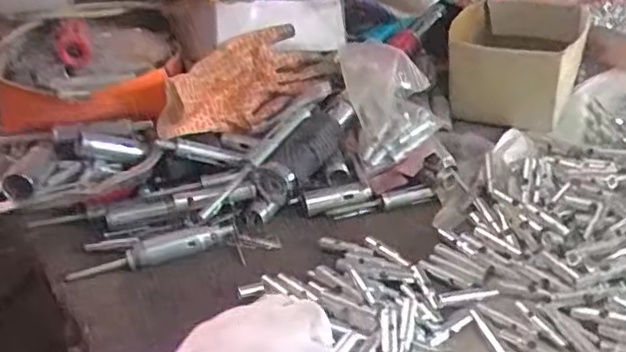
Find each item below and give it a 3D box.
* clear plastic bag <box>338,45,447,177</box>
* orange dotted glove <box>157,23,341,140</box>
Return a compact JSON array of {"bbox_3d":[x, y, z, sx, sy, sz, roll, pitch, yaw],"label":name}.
[{"bbox_3d":[0.084,-0.086,0.684,0.097,0.055,0.172,-7,55,-3],"label":"clear plastic bag"},{"bbox_3d":[-0.068,-0.101,0.673,0.222,0.082,0.067,-25,39,-25],"label":"orange dotted glove"}]

